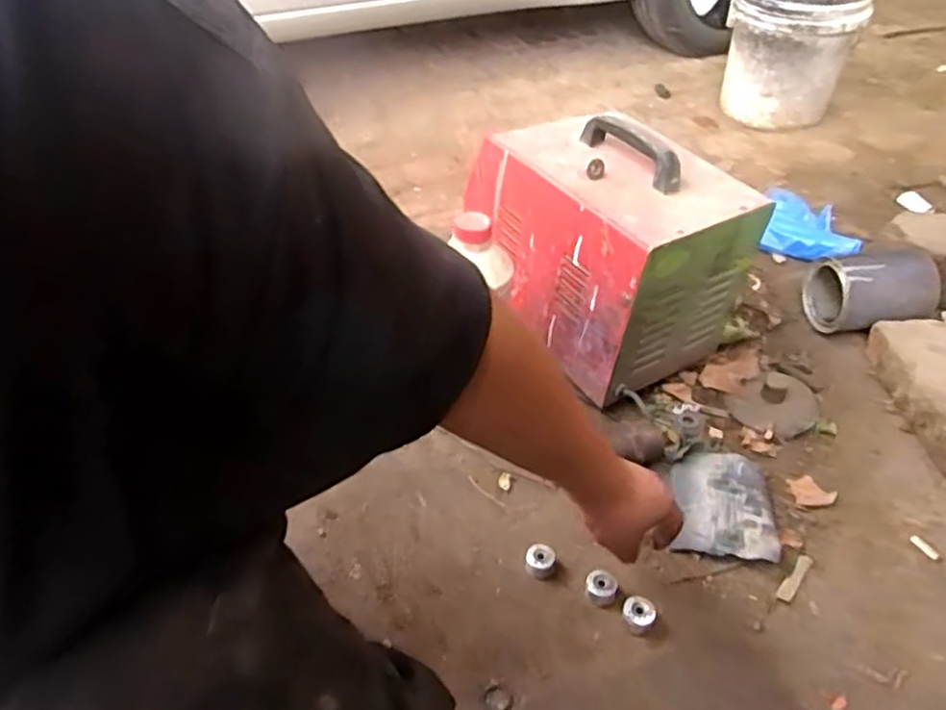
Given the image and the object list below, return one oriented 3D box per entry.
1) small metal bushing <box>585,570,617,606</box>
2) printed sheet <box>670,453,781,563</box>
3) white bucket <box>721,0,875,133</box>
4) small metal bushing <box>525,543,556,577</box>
[{"bbox_3d":[0.128,0.230,0.682,0.031,0.022,0.029,-1,42,1],"label":"small metal bushing"},{"bbox_3d":[0.276,0.167,0.762,0.100,0.024,0.131,6,42,8],"label":"printed sheet"},{"bbox_3d":[0.672,-0.650,1.464,0.249,0.249,0.269,16,45,19],"label":"white bucket"},{"bbox_3d":[0.070,0.212,0.708,0.030,0.021,0.028,-1,42,1],"label":"small metal bushing"}]

